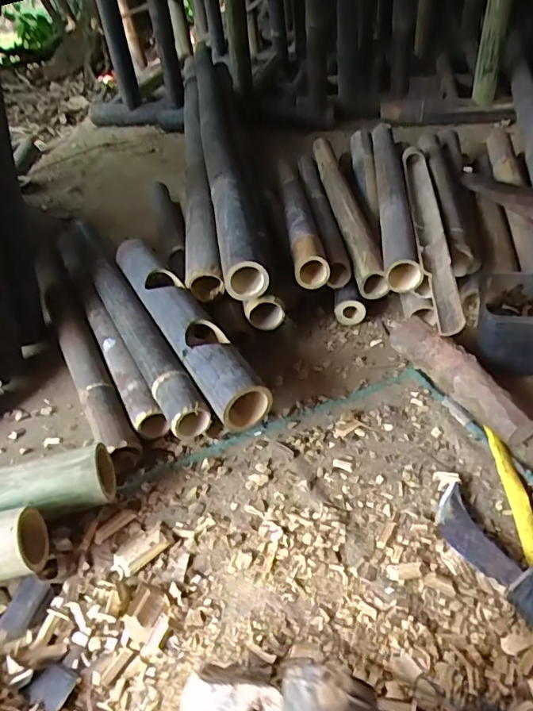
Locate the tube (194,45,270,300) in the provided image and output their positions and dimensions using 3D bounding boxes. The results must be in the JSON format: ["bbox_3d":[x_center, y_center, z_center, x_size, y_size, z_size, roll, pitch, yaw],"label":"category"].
[{"bbox_3d":[-0.128,-0.591,1.326,0.080,0.060,1.468,-9,41,-3],"label":"tube"}]

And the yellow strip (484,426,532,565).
[{"bbox_3d":[0.313,0.171,0.638,0.022,0.012,0.201,-1,42,5],"label":"yellow strip"}]

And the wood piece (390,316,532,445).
[{"bbox_3d":[0.290,0.030,0.764,0.061,0.064,0.257,-24,45,-19],"label":"wood piece"}]

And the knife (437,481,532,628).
[{"bbox_3d":[0.273,0.233,0.554,0.063,0.037,0.239,-22,32,-17],"label":"knife"}]

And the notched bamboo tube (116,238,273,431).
[{"bbox_3d":[-0.139,-0.059,0.827,0.074,0.068,0.467,-24,44,-19],"label":"notched bamboo tube"}]

